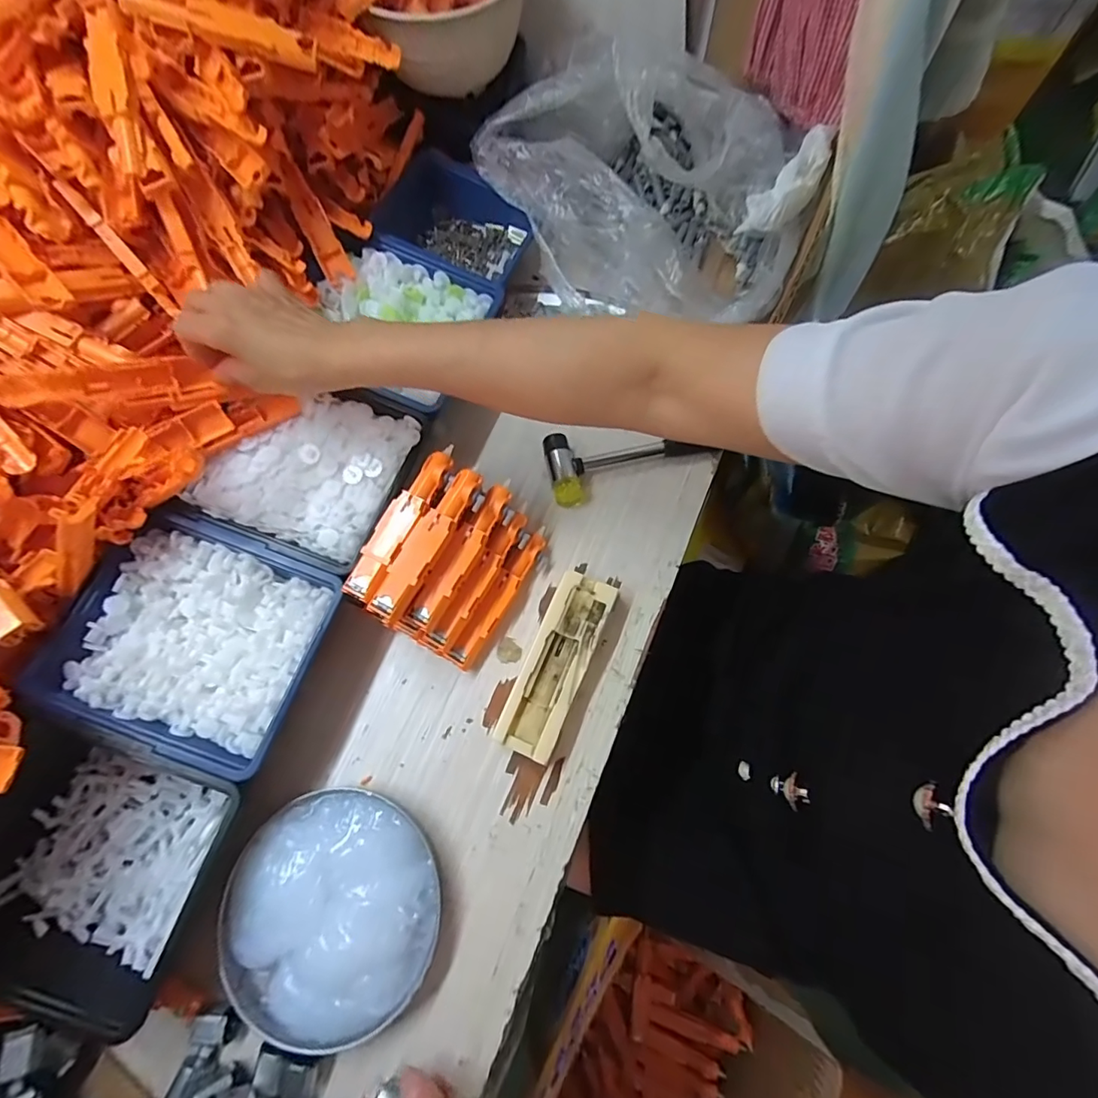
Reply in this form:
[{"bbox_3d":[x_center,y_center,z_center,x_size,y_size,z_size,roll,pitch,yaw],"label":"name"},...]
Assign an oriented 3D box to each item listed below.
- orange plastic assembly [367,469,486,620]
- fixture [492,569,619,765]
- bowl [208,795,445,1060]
[{"bbox_3d":[-0.086,-0.006,0.361,0.026,0.017,0.120,30,74,11],"label":"orange plastic assembly"},{"bbox_3d":[0.007,0.087,0.389,0.044,0.024,0.137,22,73,9],"label":"fixture"},{"bbox_3d":[-0.147,0.243,0.340,0.144,0.026,0.140,-1,71,2],"label":"bowl"}]

